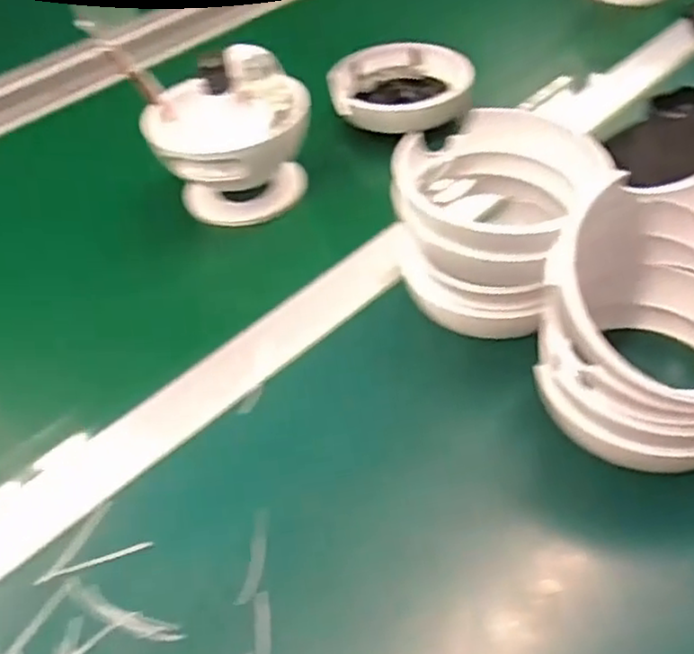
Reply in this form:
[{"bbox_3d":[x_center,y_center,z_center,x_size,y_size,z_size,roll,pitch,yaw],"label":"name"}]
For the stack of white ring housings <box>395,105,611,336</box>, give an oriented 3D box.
[{"bbox_3d":[0.089,-0.063,0.441,0.114,0.102,0.116,33,60,30],"label":"stack of white ring housings"}]

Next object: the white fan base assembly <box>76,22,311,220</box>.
[{"bbox_3d":[-0.099,-0.149,0.557,0.135,0.130,0.131,-21,50,-12],"label":"white fan base assembly"}]

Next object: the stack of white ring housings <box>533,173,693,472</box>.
[{"bbox_3d":[0.170,0.002,0.357,0.102,0.101,0.115,34,61,31],"label":"stack of white ring housings"}]

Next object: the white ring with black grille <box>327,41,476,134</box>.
[{"bbox_3d":[0.048,-0.211,0.622,0.124,0.036,0.093,6,50,11],"label":"white ring with black grille"}]

